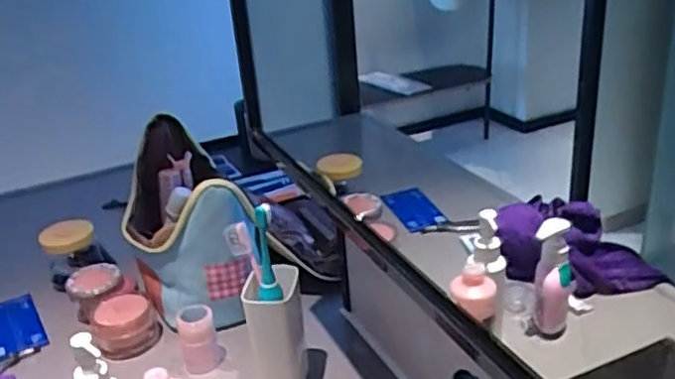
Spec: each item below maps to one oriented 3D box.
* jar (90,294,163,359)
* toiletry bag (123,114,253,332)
[{"bbox_3d":[-0.248,0.159,0.776,0.070,0.049,0.063,-14,27,-18],"label":"jar"},{"bbox_3d":[-0.197,0.040,0.847,0.139,0.183,0.280,-15,27,-19],"label":"toiletry bag"}]

